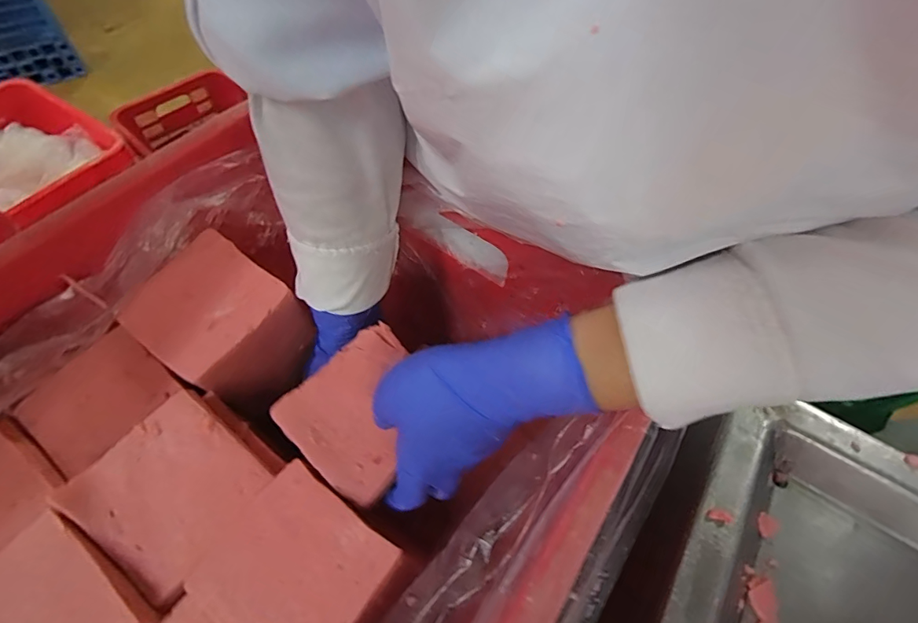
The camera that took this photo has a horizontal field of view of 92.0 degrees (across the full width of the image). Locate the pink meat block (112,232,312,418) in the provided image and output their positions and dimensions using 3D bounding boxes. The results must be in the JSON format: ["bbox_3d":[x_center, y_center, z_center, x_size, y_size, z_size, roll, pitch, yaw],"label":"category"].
[{"bbox_3d":[-0.184,0.018,0.355,0.090,0.100,0.088,31,61,14],"label":"pink meat block"}]

